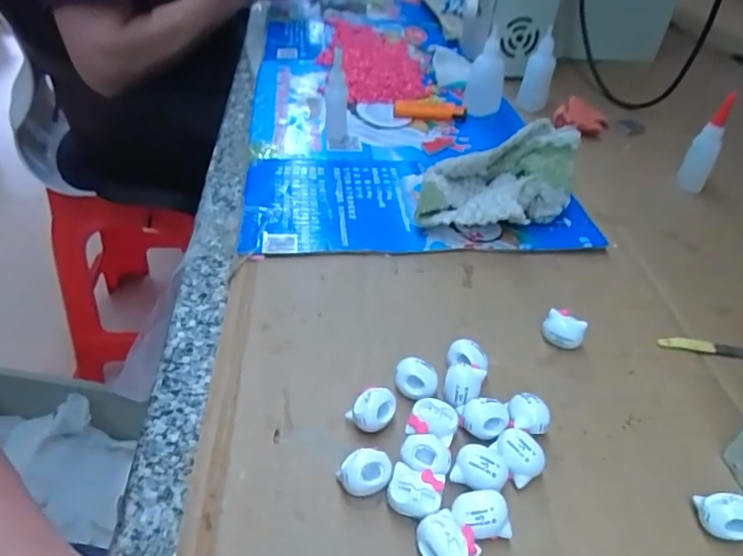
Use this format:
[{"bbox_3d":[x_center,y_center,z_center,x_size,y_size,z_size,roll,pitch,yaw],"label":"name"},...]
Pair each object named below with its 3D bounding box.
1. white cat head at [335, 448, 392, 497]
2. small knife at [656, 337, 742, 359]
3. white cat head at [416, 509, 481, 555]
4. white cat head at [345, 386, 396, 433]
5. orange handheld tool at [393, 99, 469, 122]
[{"bbox_3d":[-0.004,0.098,0.276,0.026,0.022,0.016,5,40,2],"label":"white cat head"},{"bbox_3d":[0.237,0.048,0.375,0.084,0.005,0.011,8,40,6],"label":"small knife"},{"bbox_3d":[0.034,0.121,0.254,0.026,0.017,0.023,33,48,31],"label":"white cat head"},{"bbox_3d":[0.002,0.073,0.307,0.021,0.018,0.023,2,40,-2],"label":"white cat head"},{"bbox_3d":[0.064,-0.185,0.616,0.080,0.015,0.017,8,40,6],"label":"orange handheld tool"}]

